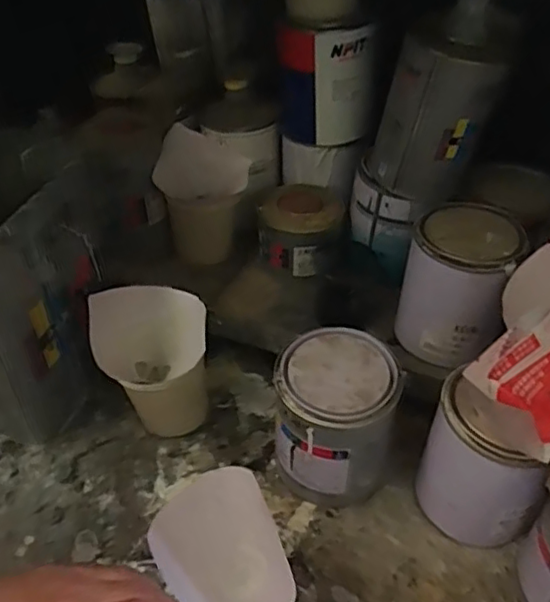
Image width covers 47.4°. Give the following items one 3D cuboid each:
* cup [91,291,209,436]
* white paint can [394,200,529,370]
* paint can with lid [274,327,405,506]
[{"bbox_3d":[-0.120,0.058,0.625,0.098,0.155,0.093,-1,43,1],"label":"cup"},{"bbox_3d":[0.188,-0.021,0.645,0.102,0.130,0.118,13,45,15],"label":"white paint can"},{"bbox_3d":[0.058,0.111,0.583,0.104,0.139,0.105,-1,43,1],"label":"paint can with lid"}]

